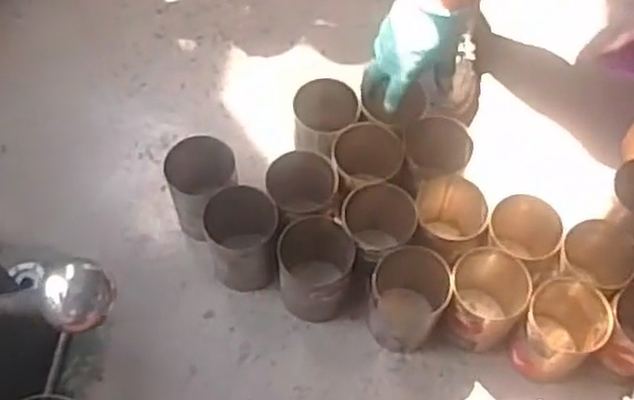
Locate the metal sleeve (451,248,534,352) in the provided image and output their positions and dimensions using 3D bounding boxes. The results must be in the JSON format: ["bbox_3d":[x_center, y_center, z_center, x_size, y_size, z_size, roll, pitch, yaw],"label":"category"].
[{"bbox_3d":[0.209,0.131,0.946,0.090,0.144,0.091,0,61,-1],"label":"metal sleeve"}]

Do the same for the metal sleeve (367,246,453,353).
[{"bbox_3d":[0.114,0.118,0.945,0.108,0.108,0.101,-41,69,-20],"label":"metal sleeve"}]

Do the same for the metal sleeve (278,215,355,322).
[{"bbox_3d":[-0.001,0.087,0.957,0.093,0.112,0.100,-4,61,-3],"label":"metal sleeve"}]

